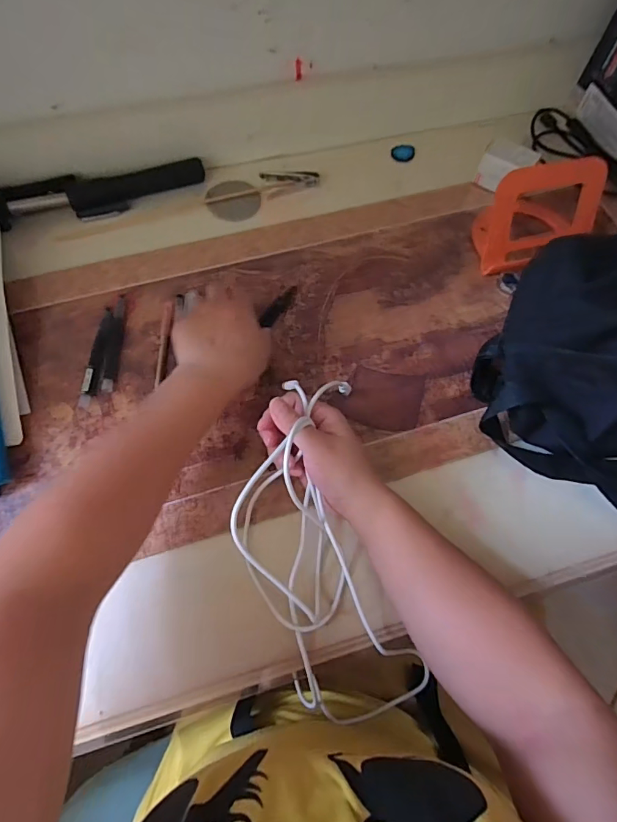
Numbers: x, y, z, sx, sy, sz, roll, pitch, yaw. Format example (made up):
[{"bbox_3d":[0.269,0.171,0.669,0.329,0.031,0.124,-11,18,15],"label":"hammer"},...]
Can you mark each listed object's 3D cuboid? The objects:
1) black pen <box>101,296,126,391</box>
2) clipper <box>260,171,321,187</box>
[{"bbox_3d":[-0.203,-0.071,0.478,0.015,0.007,0.112,-2,66,-2],"label":"black pen"},{"bbox_3d":[-0.023,-0.295,0.576,0.074,0.007,0.020,1,66,-1],"label":"clipper"}]

